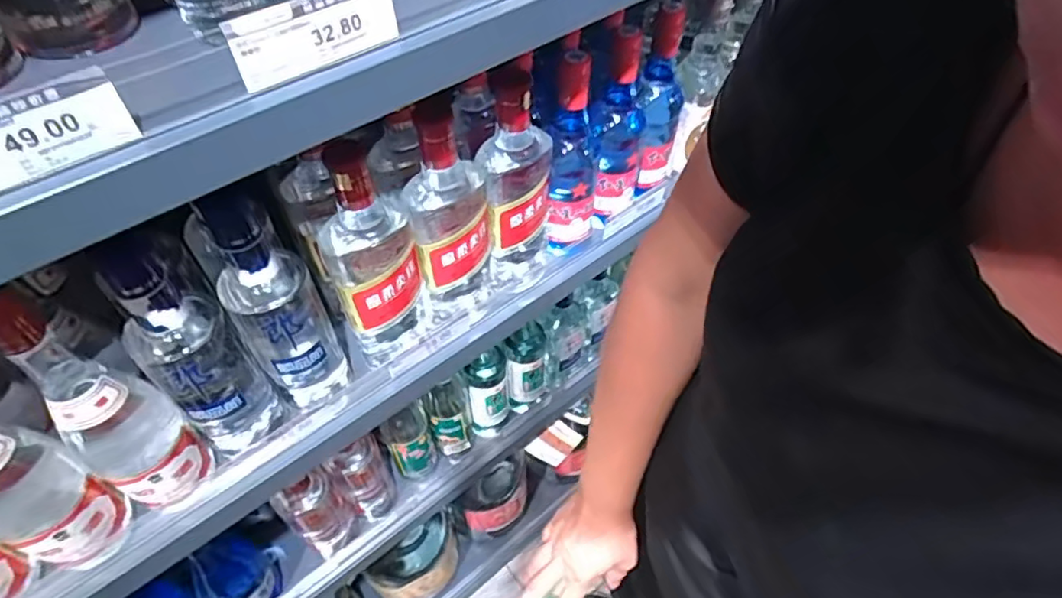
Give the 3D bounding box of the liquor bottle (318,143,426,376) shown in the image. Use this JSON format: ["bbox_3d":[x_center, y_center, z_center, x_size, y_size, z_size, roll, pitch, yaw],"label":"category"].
[{"bbox_3d":[-0.141,-0.039,0.547,0.077,0.241,0.064,-19,55,-18],"label":"liquor bottle"}]

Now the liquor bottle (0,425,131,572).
[{"bbox_3d":[-0.373,0.121,0.423,0.062,0.244,0.065,23,54,14],"label":"liquor bottle"}]

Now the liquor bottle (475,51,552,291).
[{"bbox_3d":[-0.015,-0.109,0.604,0.070,0.256,0.064,2,51,-2],"label":"liquor bottle"}]

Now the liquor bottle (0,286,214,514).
[{"bbox_3d":[-0.319,0.084,0.452,0.062,0.248,0.068,30,56,19],"label":"liquor bottle"}]

